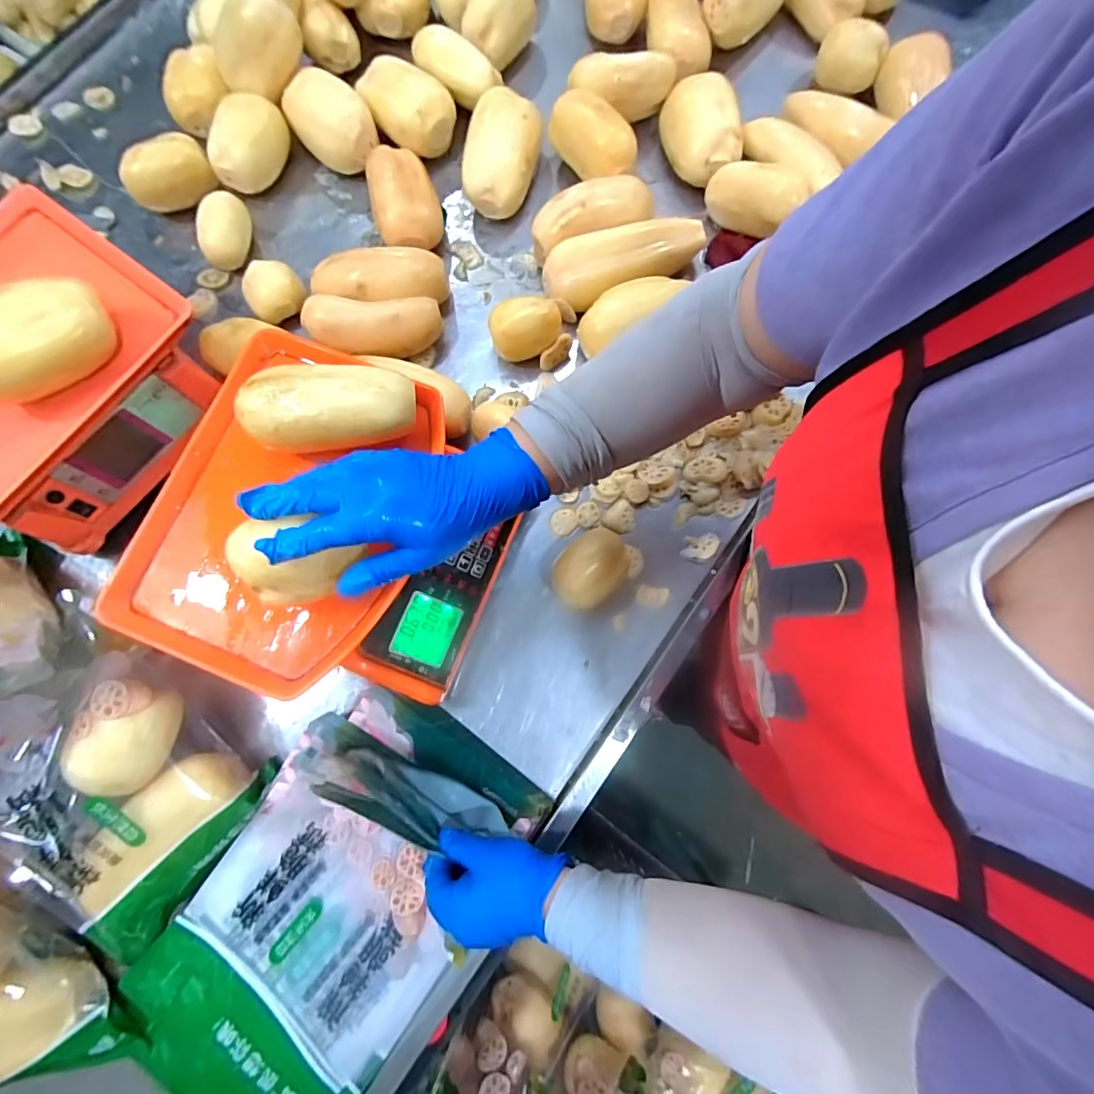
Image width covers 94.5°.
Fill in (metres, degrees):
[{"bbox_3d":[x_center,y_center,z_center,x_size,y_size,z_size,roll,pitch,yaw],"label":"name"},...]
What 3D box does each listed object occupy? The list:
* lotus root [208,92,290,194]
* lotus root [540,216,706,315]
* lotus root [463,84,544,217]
[{"bbox_3d":[-0.359,-0.488,0.617,0.059,0.070,0.103,22,80,6],"label":"lotus root"},{"bbox_3d":[0.084,-0.324,0.578,0.181,0.061,0.064,-23,79,-3],"label":"lotus root"},{"bbox_3d":[-0.051,-0.468,0.605,0.068,0.071,0.128,14,79,4],"label":"lotus root"}]

